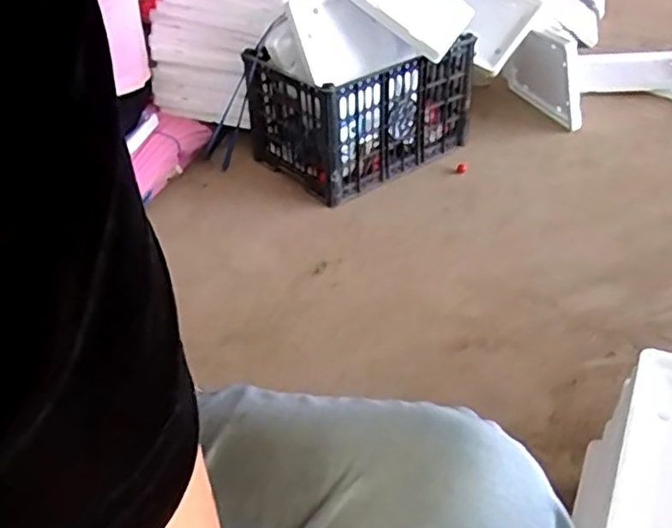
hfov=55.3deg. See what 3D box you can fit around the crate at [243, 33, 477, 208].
[{"bbox_3d":[0.048,-0.405,1.659,0.512,0.290,0.342,-27,42,-29],"label":"crate"}]

